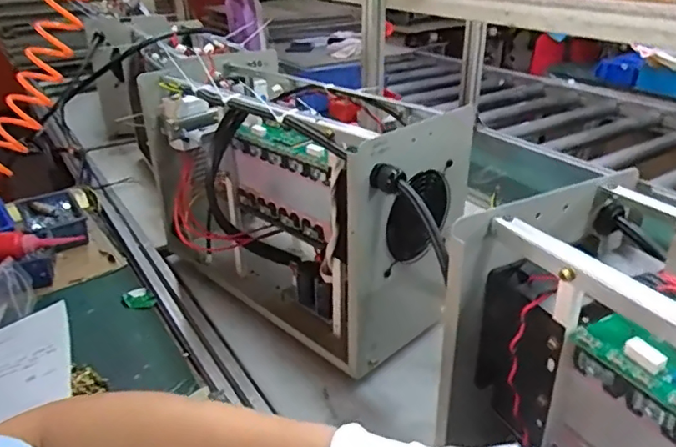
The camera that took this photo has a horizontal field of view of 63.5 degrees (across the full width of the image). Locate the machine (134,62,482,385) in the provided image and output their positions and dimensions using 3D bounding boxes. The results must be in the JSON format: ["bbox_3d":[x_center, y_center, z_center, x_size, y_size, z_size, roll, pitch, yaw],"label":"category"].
[{"bbox_3d":[-0.060,-0.038,0.797,0.211,0.311,0.520,-24,36,-37],"label":"machine"}]

